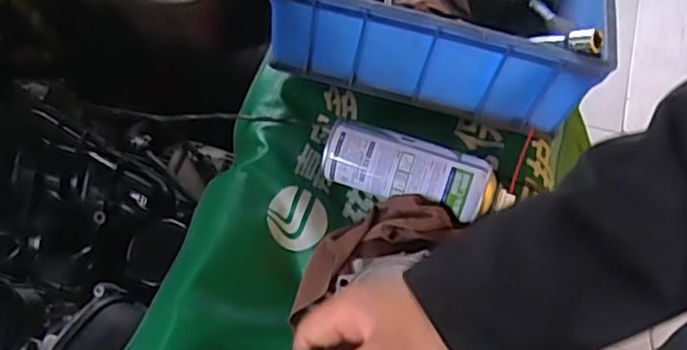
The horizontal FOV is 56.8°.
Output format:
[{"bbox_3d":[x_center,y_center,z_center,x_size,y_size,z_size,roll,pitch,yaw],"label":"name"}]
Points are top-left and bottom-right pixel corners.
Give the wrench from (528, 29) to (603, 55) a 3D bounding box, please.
[{"bbox_3d":[0.212,-0.129,0.604,0.077,0.020,0.019,13,54,39],"label":"wrench"}]

